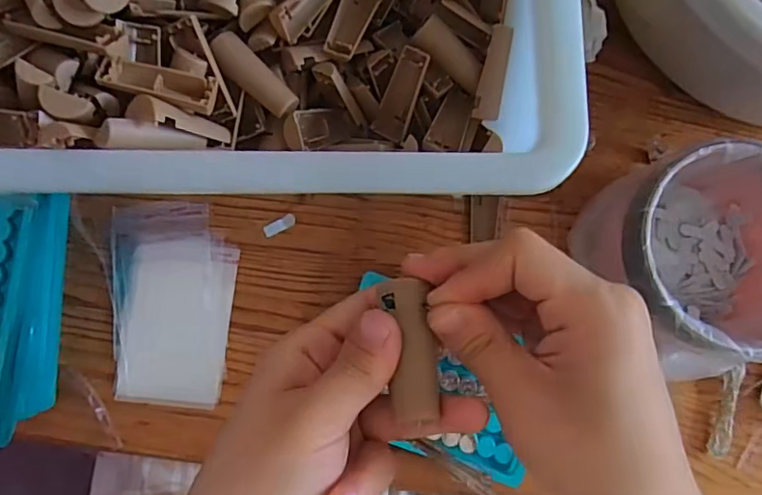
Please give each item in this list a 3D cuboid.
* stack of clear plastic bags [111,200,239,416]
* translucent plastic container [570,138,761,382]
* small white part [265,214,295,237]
[{"bbox_3d":[-0.129,0.035,0.350,0.073,0.004,0.124,-1,82,-6],"label":"stack of clear plastic bags"},{"bbox_3d":[0.193,0.013,0.338,0.118,0.083,0.131,-21,85,-8],"label":"translucent plastic container"},{"bbox_3d":[-0.065,-0.014,0.361,0.021,0.004,0.008,-31,86,-9],"label":"small white part"}]

